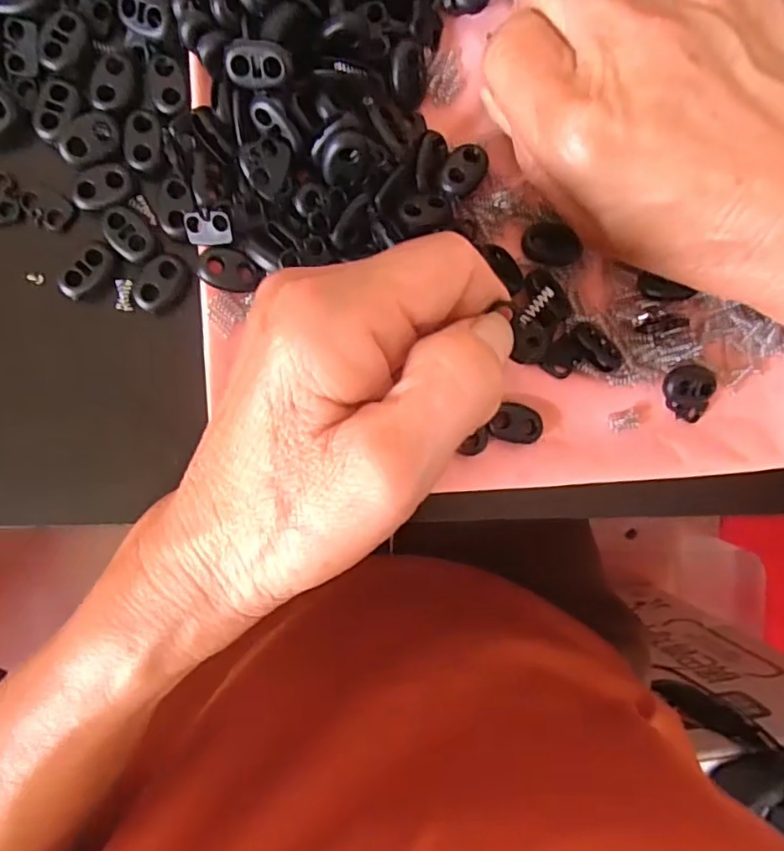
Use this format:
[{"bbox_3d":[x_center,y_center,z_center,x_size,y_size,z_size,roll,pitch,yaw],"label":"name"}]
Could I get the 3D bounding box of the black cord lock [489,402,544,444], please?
[{"bbox_3d":[0.047,-0.001,0.225,0.020,0.005,0.014,11,91,-5],"label":"black cord lock"}]

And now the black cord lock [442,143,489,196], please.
[{"bbox_3d":[0.026,-0.092,0.214,0.013,0.004,0.020,40,88,-5],"label":"black cord lock"}]

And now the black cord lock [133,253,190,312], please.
[{"bbox_3d":[-0.082,-0.050,0.210,0.022,0.004,0.013,-43,95,-3],"label":"black cord lock"}]

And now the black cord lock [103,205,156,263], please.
[{"bbox_3d":[-0.092,-0.067,0.209,0.013,0.004,0.020,-43,95,-3],"label":"black cord lock"}]

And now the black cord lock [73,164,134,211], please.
[{"bbox_3d":[-0.101,-0.083,0.206,0.021,0.004,0.013,-20,93,-4],"label":"black cord lock"}]

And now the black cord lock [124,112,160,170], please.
[{"bbox_3d":[-0.087,-0.099,0.207,0.012,0.004,0.020,0,92,-5],"label":"black cord lock"}]

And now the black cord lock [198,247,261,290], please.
[{"bbox_3d":[-0.057,-0.054,0.210,0.020,0.004,0.013,15,90,-5],"label":"black cord lock"}]

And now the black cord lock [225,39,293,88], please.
[{"bbox_3d":[-0.043,-0.116,0.192,0.021,0.007,0.013,5,126,-3],"label":"black cord lock"}]

